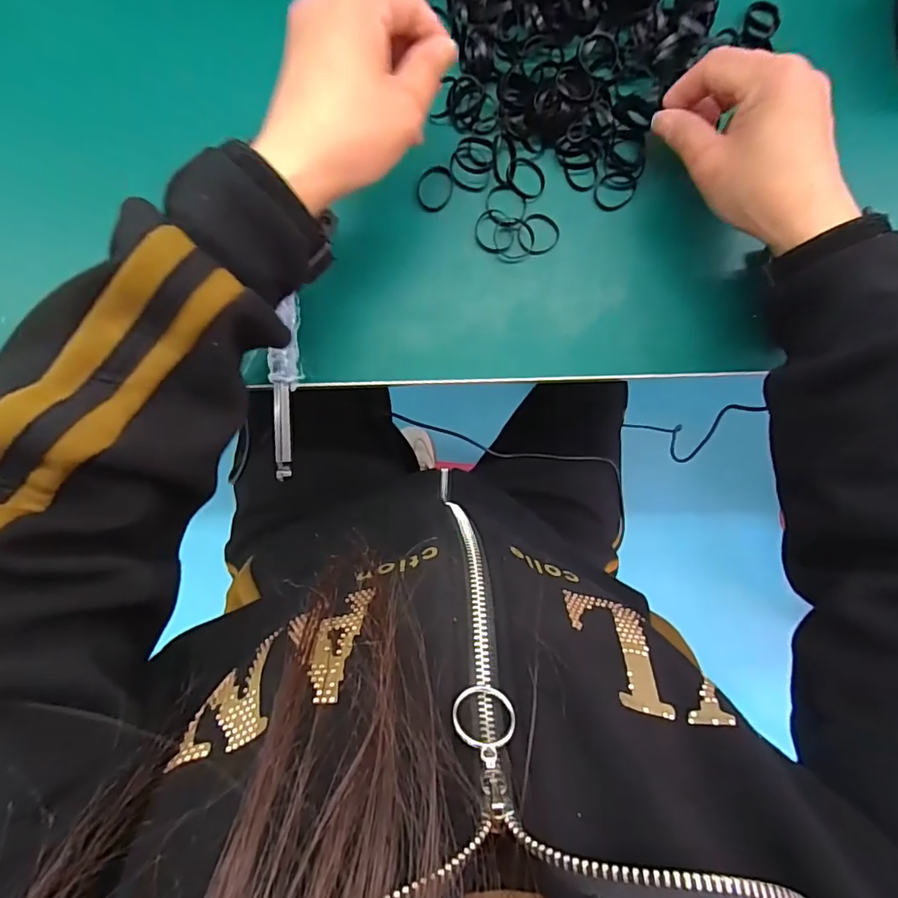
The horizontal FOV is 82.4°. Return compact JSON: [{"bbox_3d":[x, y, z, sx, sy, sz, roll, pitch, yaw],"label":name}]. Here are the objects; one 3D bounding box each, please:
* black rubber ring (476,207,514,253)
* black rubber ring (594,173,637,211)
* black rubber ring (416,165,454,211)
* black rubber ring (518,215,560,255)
[{"bbox_3d":[0.031,-0.146,0.345,0.025,0.007,0.027,0,92,-1],"label":"black rubber ring"},{"bbox_3d":[0.111,-0.172,0.342,0.023,0.005,0.026,44,91,-2],"label":"black rubber ring"},{"bbox_3d":[-0.009,-0.174,0.344,0.024,0.004,0.029,4,104,-4],"label":"black rubber ring"},{"bbox_3d":[0.061,-0.144,0.343,0.027,0.004,0.027,0,92,-1],"label":"black rubber ring"}]

